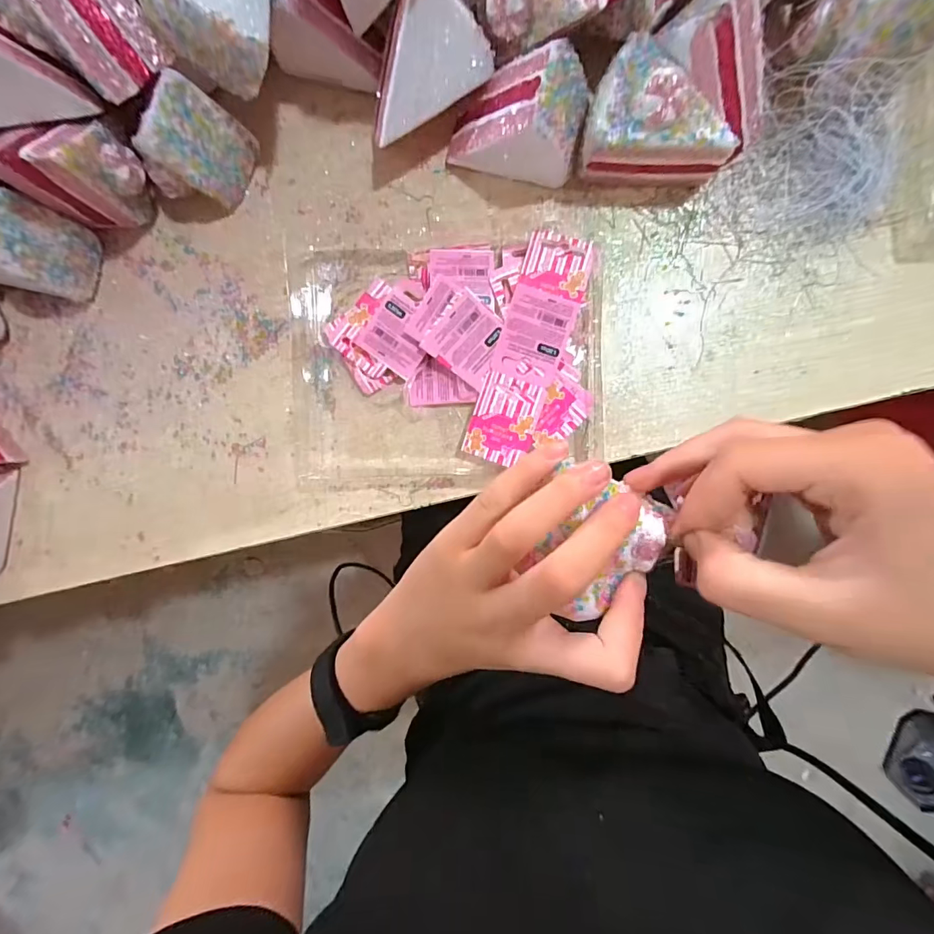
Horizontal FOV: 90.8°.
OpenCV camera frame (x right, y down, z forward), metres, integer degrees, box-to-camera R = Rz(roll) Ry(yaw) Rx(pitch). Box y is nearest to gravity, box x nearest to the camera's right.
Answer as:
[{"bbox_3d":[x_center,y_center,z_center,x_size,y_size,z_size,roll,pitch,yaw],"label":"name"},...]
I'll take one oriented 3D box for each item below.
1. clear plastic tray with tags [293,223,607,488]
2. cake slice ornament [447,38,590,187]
[{"bbox_3d":[-0.017,-0.075,0.326,0.225,0.023,0.178,0,94,5],"label":"clear plastic tray with tags"},{"bbox_3d":[0.030,-0.221,0.294,0.086,0.064,0.058,12,95,4],"label":"cake slice ornament"}]

